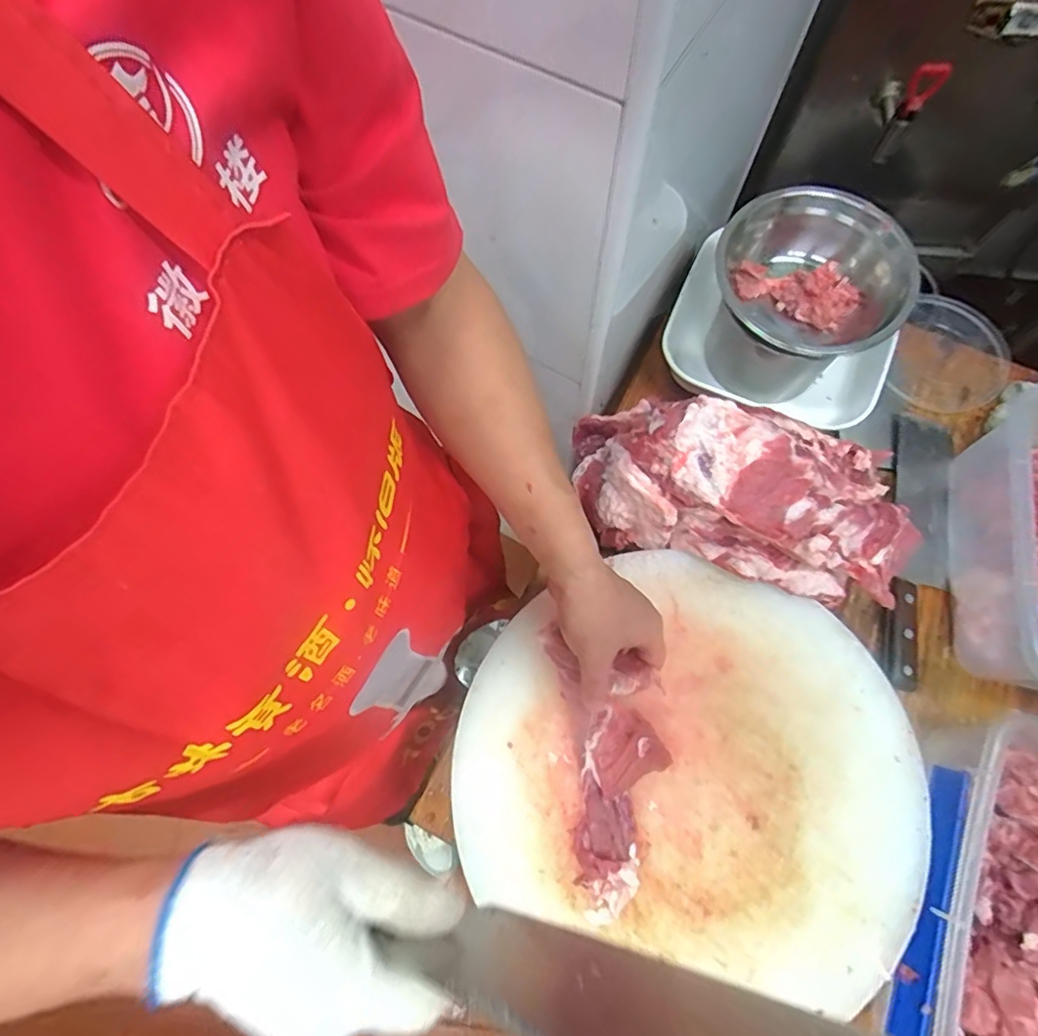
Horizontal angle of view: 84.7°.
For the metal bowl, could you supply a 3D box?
[{"bbox_3d":[0.298,-0.242,0.590,0.184,0.080,0.177,0,73,1],"label":"metal bowl"}]

